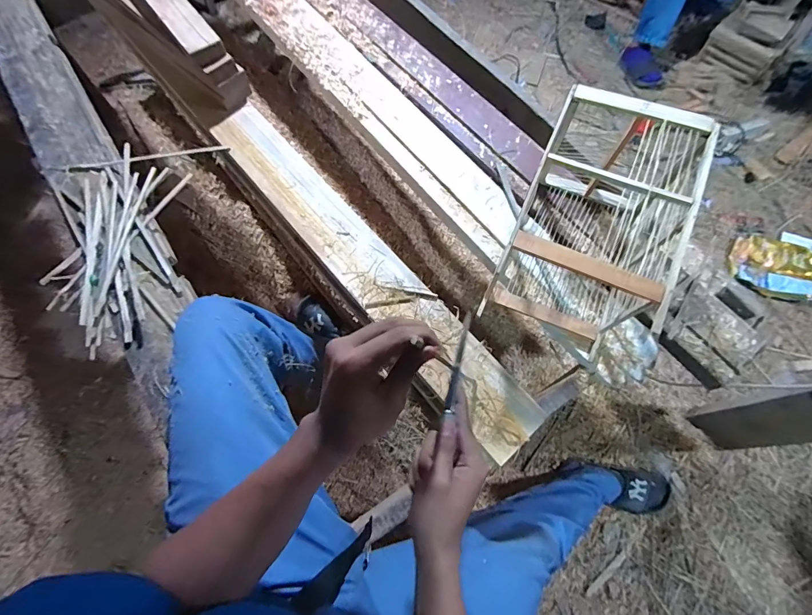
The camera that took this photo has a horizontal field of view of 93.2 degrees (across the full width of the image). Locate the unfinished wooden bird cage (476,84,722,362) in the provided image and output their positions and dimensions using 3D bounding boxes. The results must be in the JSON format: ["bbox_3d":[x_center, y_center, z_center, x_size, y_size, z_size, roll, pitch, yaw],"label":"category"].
[{"bbox_3d":[0.316,-0.133,0.649,0.242,0.255,0.368,23,69,10],"label":"unfinished wooden bird cage"}]

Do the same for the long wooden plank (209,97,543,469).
[{"bbox_3d":[-0.102,-0.109,0.731,0.118,0.025,0.886,-37,72,-14],"label":"long wooden plank"}]

